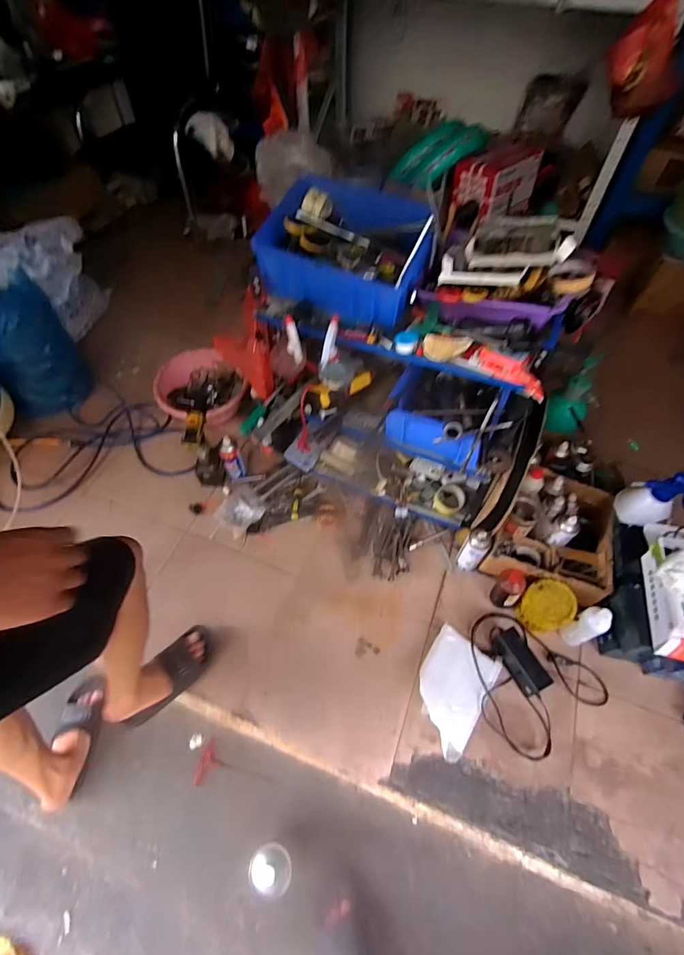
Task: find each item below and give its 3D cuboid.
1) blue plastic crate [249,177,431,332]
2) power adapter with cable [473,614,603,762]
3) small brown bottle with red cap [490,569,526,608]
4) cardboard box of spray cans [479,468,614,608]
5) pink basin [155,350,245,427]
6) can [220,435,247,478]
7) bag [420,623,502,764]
[{"bbox_3d":[0.015,-0.493,0.931,0.347,0.145,0.251,19,59,12],"label":"blue plastic crate"},{"bbox_3d":[0.473,0.529,1.087,0.350,0.059,0.282,34,63,20],"label":"power adapter with cable"},{"bbox_3d":[0.462,0.306,1.179,0.068,0.155,0.074,0,57,0],"label":"small brown bottle with red cap"},{"bbox_3d":[0.619,0.180,1.280,0.313,0.195,0.361,22,60,14],"label":"cardboard box of spray cans"},{"bbox_3d":[-0.520,-0.324,1.610,0.325,0.121,0.359,-29,62,-17],"label":"pink basin"},{"bbox_3d":[-0.362,-0.060,1.406,0.058,0.174,0.058,0,57,0],"label":"can"},{"bbox_3d":[0.281,0.539,1.094,0.174,0.056,0.273,30,62,18],"label":"bag"}]

